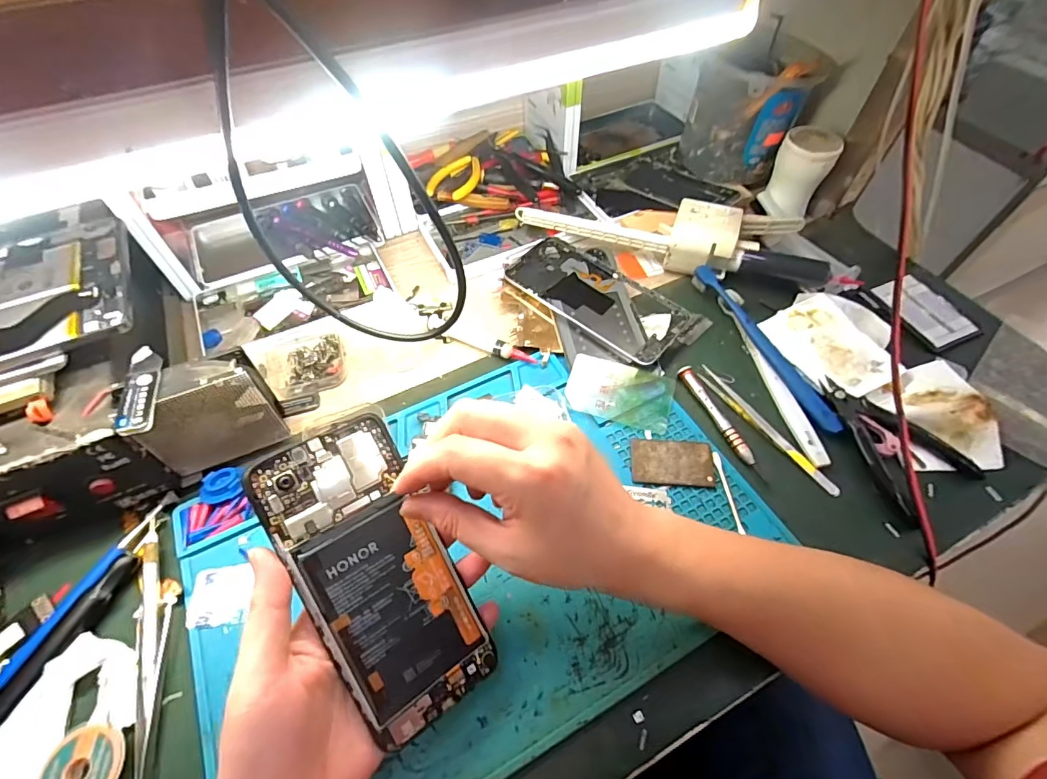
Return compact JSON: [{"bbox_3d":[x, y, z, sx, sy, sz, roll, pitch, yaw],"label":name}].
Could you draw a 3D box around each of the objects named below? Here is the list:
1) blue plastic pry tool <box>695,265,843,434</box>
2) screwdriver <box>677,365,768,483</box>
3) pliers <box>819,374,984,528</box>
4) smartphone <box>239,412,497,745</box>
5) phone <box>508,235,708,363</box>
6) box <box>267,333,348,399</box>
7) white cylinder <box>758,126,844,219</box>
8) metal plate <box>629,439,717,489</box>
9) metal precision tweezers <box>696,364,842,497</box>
[{"bbox_3d":[0.209,-0.042,0.419,0.018,0.016,0.185,-19,59,-12],"label":"blue plastic pry tool"},{"bbox_3d":[0.158,0.024,0.385,0.011,0.007,0.107,-20,59,-13],"label":"screwdriver"},{"bbox_3d":[0.278,0.036,0.371,0.073,0.013,0.112,-25,60,-15],"label":"pliers"},{"bbox_3d":[-0.076,0.100,0.259,0.072,0.004,0.164,-28,93,-29],"label":"smartphone"},{"bbox_3d":[0.075,-0.089,0.455,0.177,0.011,0.089,36,64,21],"label":"phone"},{"bbox_3d":[-0.191,-0.026,0.421,0.065,0.015,0.058,-14,58,-9],"label":"box"},{"bbox_3d":[0.285,-0.223,0.501,0.054,0.073,0.054,25,60,16],"label":"white cylinder"},{"bbox_3d":[0.113,0.055,0.367,0.060,0.004,0.037,1,55,5],"label":"metal plate"},{"bbox_3d":[0.190,0.029,0.380,0.009,0.011,0.133,-32,62,-19],"label":"metal precision tweezers"}]

